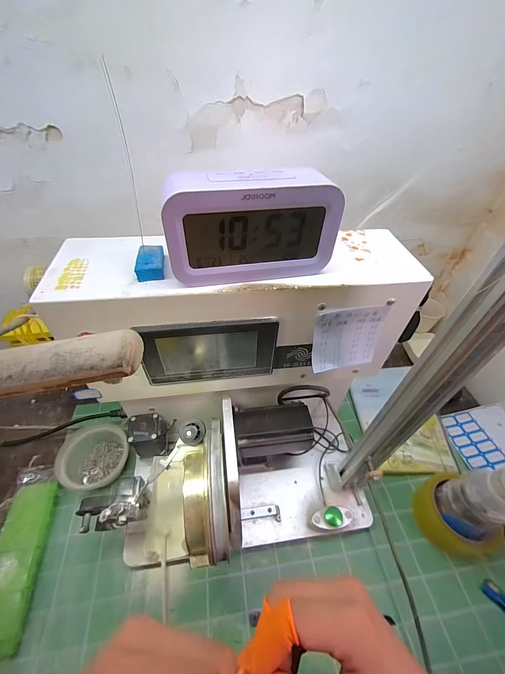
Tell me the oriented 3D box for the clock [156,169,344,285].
[{"bbox_3d":[0.001,-0.088,0.231,0.135,0.078,0.037,-8,48,-11],"label":"clock"}]

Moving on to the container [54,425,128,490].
[{"bbox_3d":[-0.247,0.189,0.447,0.094,0.056,0.094,2,47,-2],"label":"container"}]

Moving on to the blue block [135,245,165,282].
[{"bbox_3d":[-0.090,-0.066,0.252,0.023,0.014,0.036,-5,47,-8],"label":"blue block"}]

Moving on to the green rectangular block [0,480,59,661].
[{"bbox_3d":[-0.311,0.291,0.370,0.055,0.013,0.181,-6,48,-9],"label":"green rectangular block"}]

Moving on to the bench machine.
[{"bbox_3d":[-0.005,0.091,0.337,0.333,0.333,0.237,-5,47,-8],"label":"bench machine"}]

